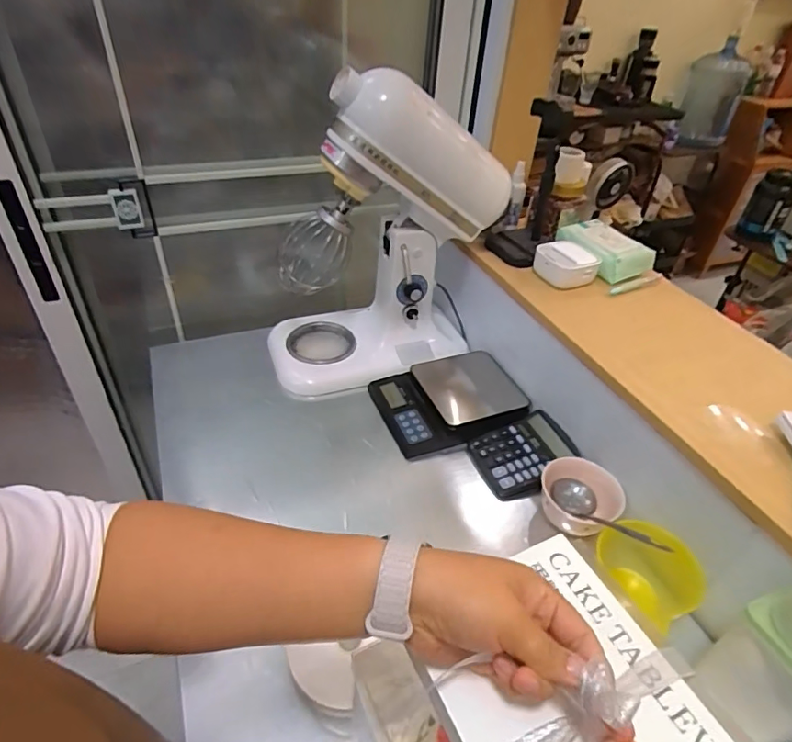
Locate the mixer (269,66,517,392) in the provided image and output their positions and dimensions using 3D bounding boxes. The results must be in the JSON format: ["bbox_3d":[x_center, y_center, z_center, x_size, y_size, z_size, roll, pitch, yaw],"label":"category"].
[{"bbox_3d":[-0.032,-0.231,0.895,0.394,0.477,0.232,-14,43,-22],"label":"mixer"}]

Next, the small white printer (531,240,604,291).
[{"bbox_3d":[0.292,-0.187,0.889,0.089,0.044,0.090,-9,41,-16],"label":"small white printer"}]

